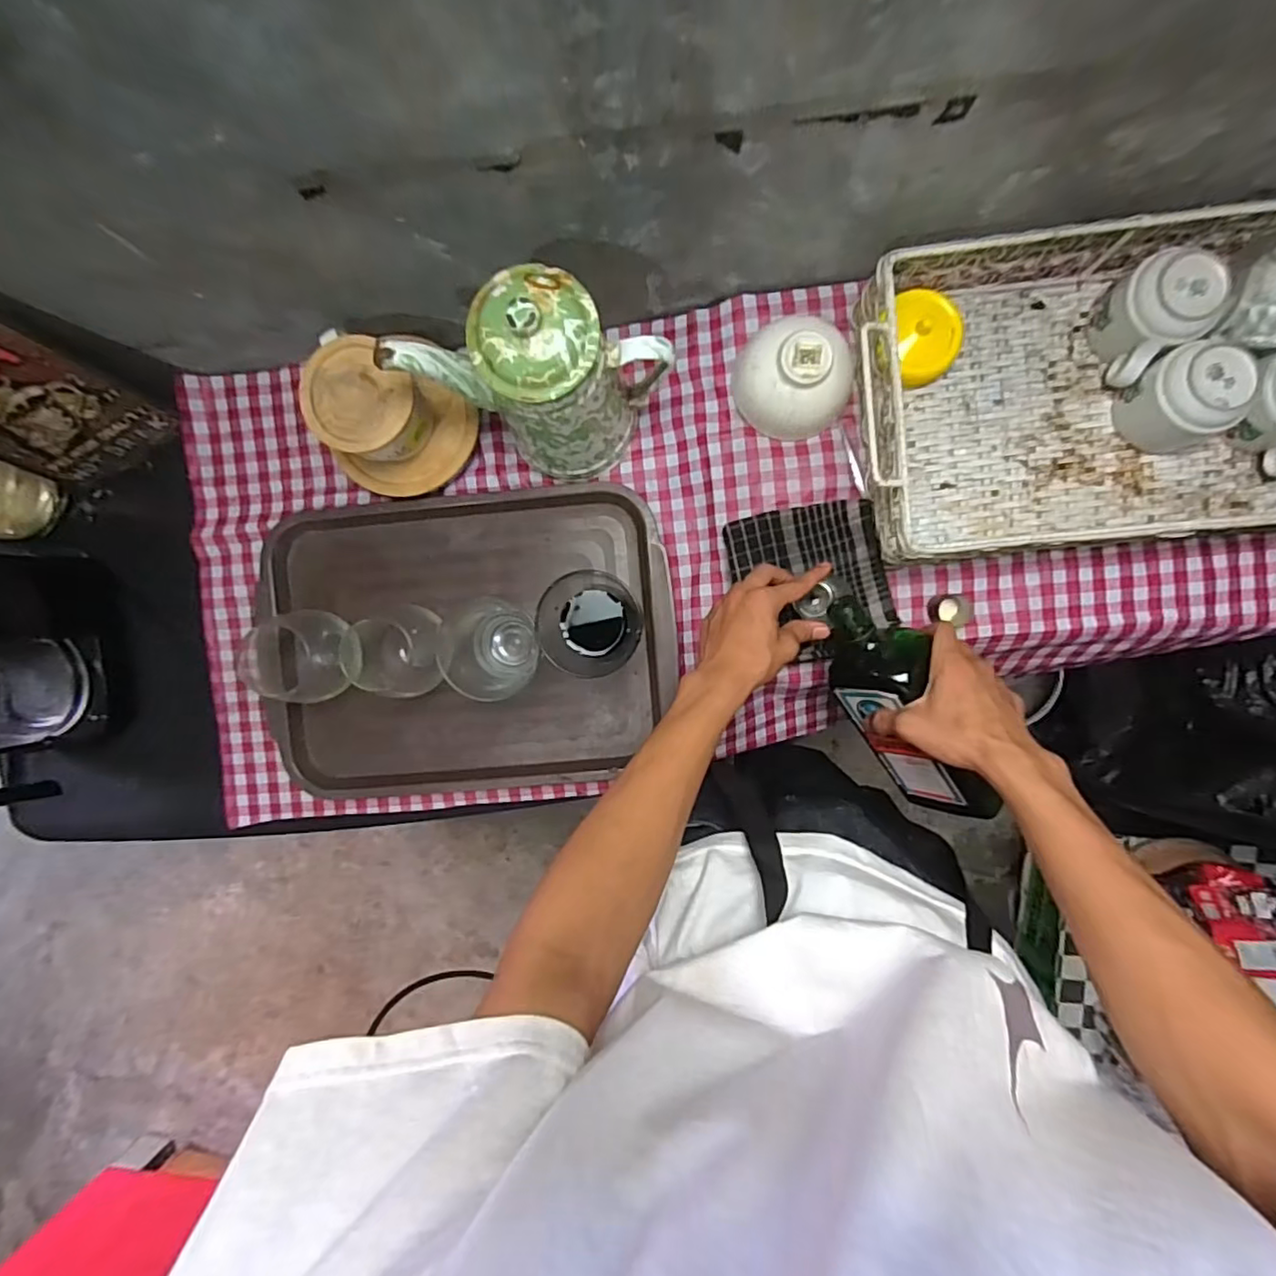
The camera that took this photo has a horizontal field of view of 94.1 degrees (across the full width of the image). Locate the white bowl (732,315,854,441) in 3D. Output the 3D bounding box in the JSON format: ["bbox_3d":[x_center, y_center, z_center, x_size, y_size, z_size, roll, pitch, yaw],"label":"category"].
[{"bbox_3d":[0.144,-0.242,0.545,0.109,0.062,0.096,26,93,1],"label":"white bowl"}]

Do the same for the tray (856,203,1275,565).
[{"bbox_3d":[0.409,-0.211,0.511,0.401,0.089,0.250,-5,92,2],"label":"tray"}]

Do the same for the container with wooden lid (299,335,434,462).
[{"bbox_3d":[-0.247,-0.212,0.551,0.100,0.075,0.091,0,92,2],"label":"container with wooden lid"}]

